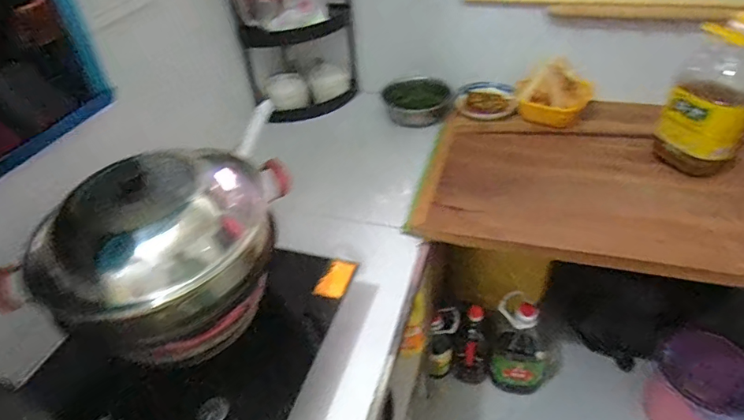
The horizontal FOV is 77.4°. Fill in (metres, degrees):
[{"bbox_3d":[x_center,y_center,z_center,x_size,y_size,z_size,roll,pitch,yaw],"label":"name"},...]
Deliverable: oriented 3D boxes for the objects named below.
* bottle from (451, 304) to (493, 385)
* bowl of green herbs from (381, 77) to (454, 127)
[{"bbox_3d":[0.307,0.429,1.414,0.104,0.300,0.085,16,47,23],"label":"bottle"},{"bbox_3d":[0.139,-0.328,1.405,0.204,0.086,0.159,16,47,23],"label":"bowl of green herbs"}]

